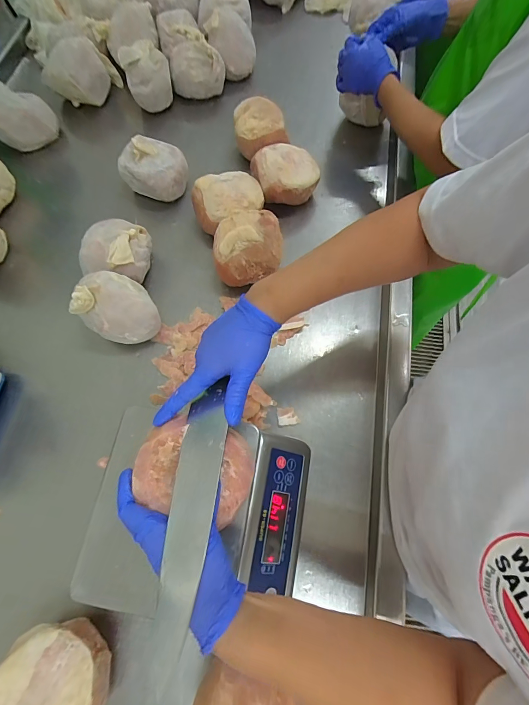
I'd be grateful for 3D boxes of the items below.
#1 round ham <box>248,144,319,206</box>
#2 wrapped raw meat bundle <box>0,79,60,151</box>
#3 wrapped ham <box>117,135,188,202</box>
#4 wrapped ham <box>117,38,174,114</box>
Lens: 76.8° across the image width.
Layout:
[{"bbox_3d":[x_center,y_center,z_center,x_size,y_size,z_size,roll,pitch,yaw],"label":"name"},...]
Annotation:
[{"bbox_3d":[0.043,-0.366,0.688,0.136,0.080,0.122,0,68,1],"label":"round ham"},{"bbox_3d":[-0.567,-0.553,0.762,0.136,0.128,0.068,-27,70,-9],"label":"wrapped raw meat bundle"},{"bbox_3d":[-0.230,-0.386,0.721,0.133,0.100,0.105,29,72,12],"label":"wrapped ham"},{"bbox_3d":[-0.282,-0.675,0.823,0.110,0.100,0.115,-19,69,-6],"label":"wrapped ham"}]

